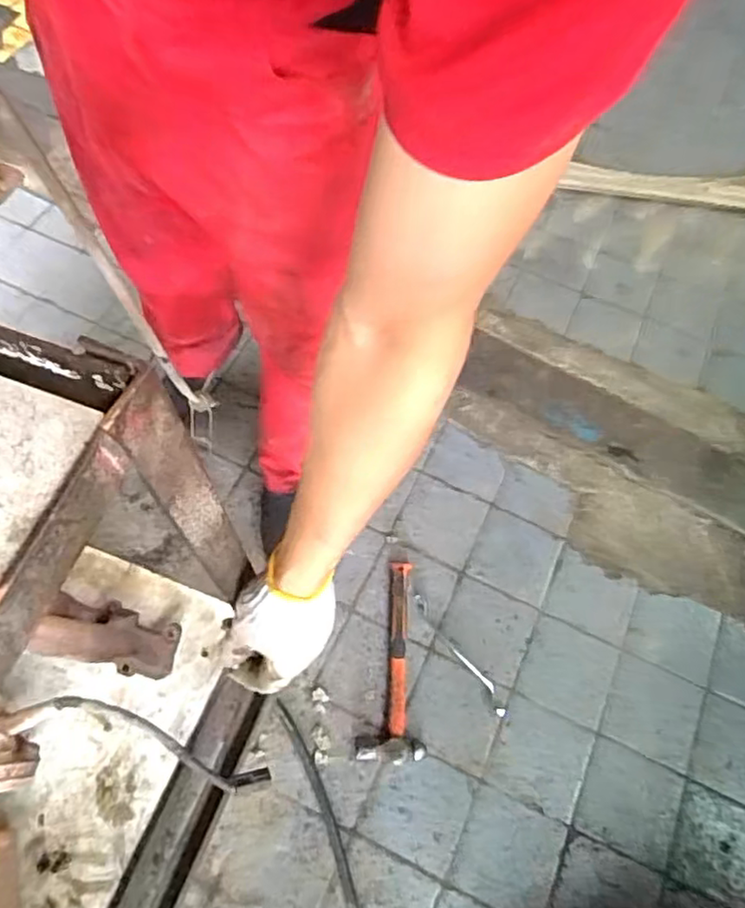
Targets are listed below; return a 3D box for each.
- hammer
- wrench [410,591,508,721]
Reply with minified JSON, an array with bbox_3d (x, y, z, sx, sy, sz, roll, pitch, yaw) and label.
[{"bbox_3d":[0.042,0.345,1.091,0.103,0.047,0.334,5,61,-1],"label":"hammer"},{"bbox_3d":[0.149,0.346,1.115,0.029,0.007,0.242,-32,68,-19],"label":"wrench"}]

